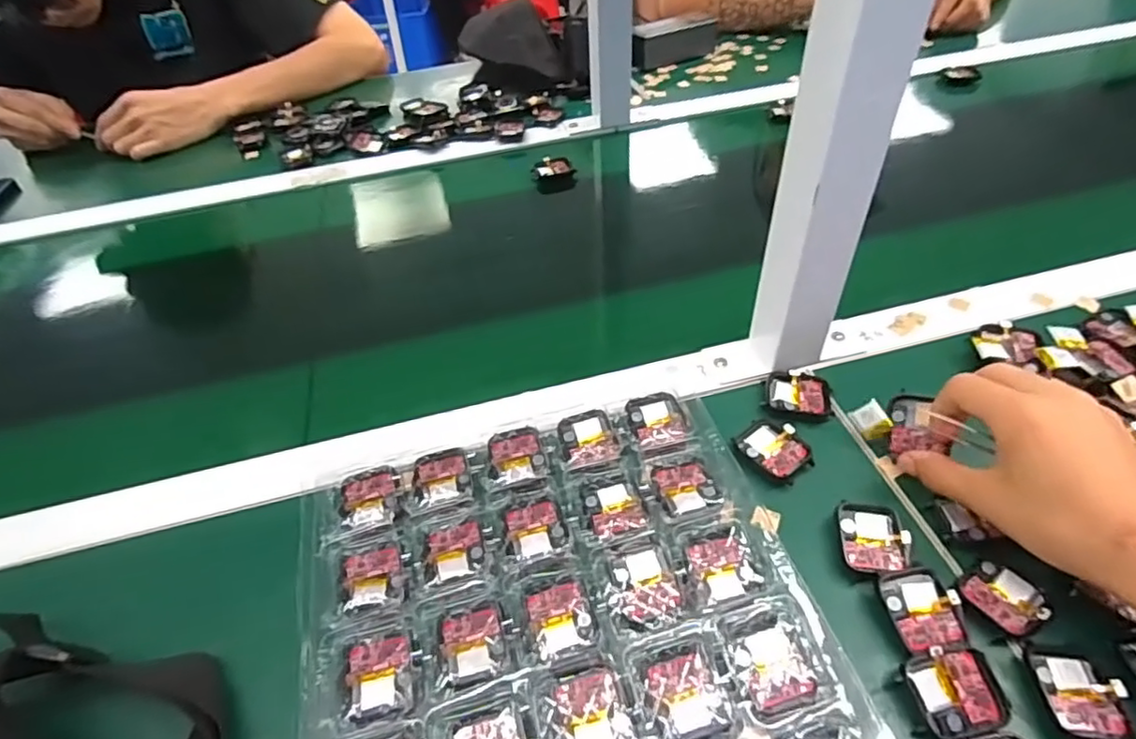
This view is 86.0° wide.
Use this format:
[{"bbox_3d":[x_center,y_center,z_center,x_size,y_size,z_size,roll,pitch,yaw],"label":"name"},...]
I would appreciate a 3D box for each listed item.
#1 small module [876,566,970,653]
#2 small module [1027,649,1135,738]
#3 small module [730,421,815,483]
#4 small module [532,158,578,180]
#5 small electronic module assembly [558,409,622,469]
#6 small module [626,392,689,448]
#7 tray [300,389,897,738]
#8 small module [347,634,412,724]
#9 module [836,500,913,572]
[{"bbox_3d":[0.188,0.128,0.322,0.036,0.013,0.041,-5,46,1],"label":"small module"},{"bbox_3d":[0.250,0.158,0.298,0.038,0.010,0.042,-2,46,3],"label":"small module"},{"bbox_3d":[0.136,0.052,0.403,0.039,0.008,0.044,-32,51,-24],"label":"small module"},{"bbox_3d":[-0.018,-0.228,0.707,0.047,0.025,0.032,-10,46,-4],"label":"small module"},{"bbox_3d":[0.014,0.046,0.412,0.036,0.006,0.046,-10,46,-4],"label":"small electronic module assembly"},{"bbox_3d":[0.062,0.034,0.419,0.037,0.004,0.043,-11,46,-5],"label":"small module"},{"bbox_3d":[-0.006,0.138,0.325,0.258,0.021,0.270,-14,46,-10],"label":"tray"},{"bbox_3d":[-0.097,0.159,0.314,0.032,0.008,0.040,-13,46,-7],"label":"small module"},{"bbox_3d":[0.179,0.099,0.358,0.036,0.009,0.043,2,46,7],"label":"module"}]

